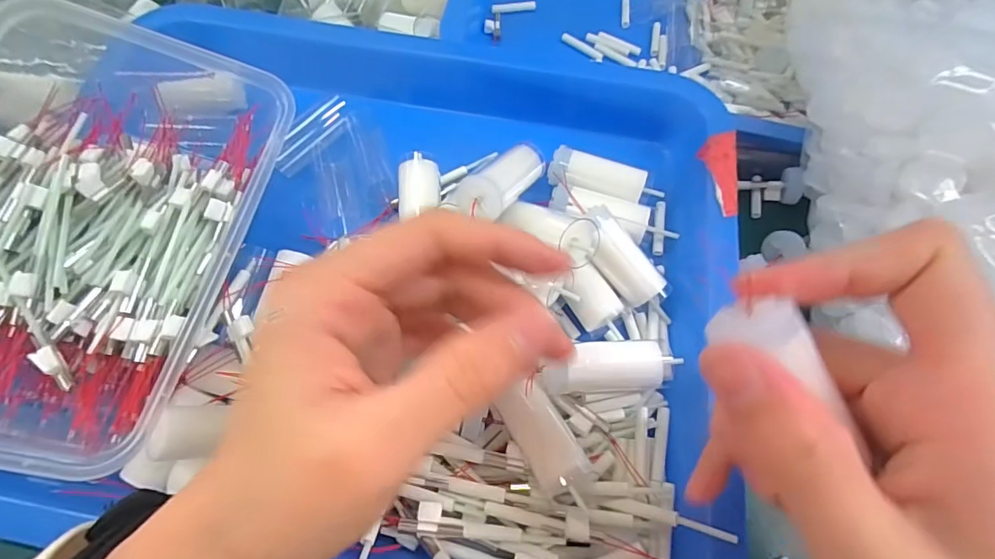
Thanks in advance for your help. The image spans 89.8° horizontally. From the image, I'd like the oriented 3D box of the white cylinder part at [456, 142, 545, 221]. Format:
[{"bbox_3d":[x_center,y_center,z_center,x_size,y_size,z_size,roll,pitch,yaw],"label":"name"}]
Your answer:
[{"bbox_3d":[0.004,-0.046,0.223,0.020,0.017,0.055,29,44,17],"label":"white cylinder part"}]

